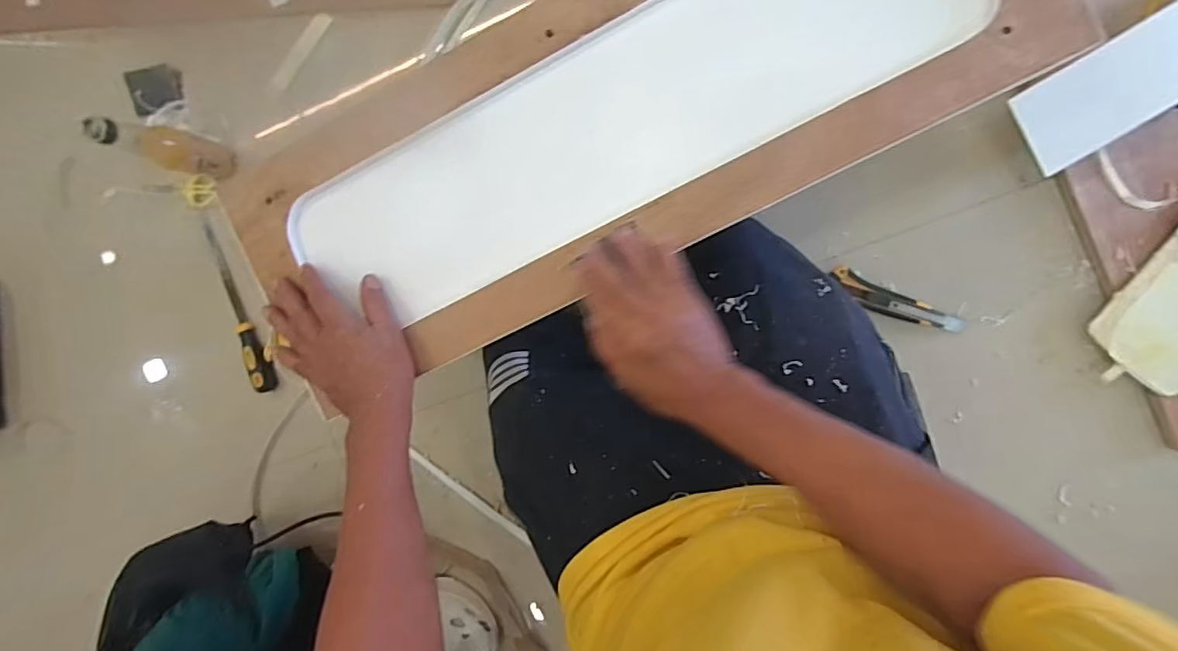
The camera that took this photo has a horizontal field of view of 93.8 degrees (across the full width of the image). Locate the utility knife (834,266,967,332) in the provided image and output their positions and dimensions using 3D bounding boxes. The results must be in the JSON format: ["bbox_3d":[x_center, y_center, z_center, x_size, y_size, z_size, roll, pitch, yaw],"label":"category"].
[{"bbox_3d":[0.389,-0.026,0.698,0.170,0.019,0.036,24,96,4],"label":"utility knife"}]

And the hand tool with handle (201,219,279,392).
[{"bbox_3d":[-0.502,-0.024,0.791,0.025,0.028,0.246,-18,92,7],"label":"hand tool with handle"}]

